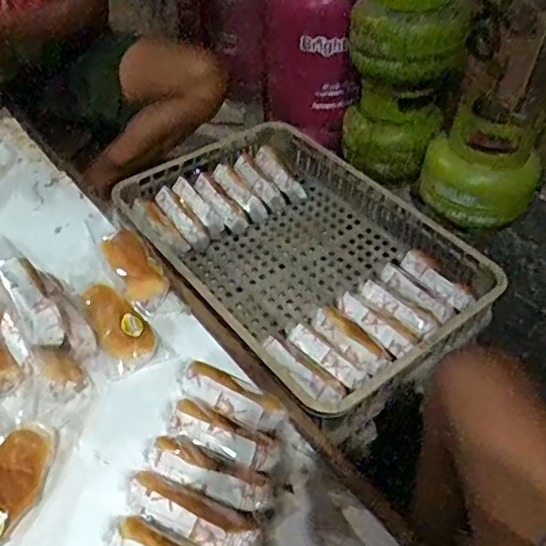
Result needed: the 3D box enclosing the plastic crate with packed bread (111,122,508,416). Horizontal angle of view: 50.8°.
[{"bbox_3d":[0.037,-0.041,1.007,0.408,0.102,0.591,-30,54,-28],"label":"plastic crate with packed bread"}]

